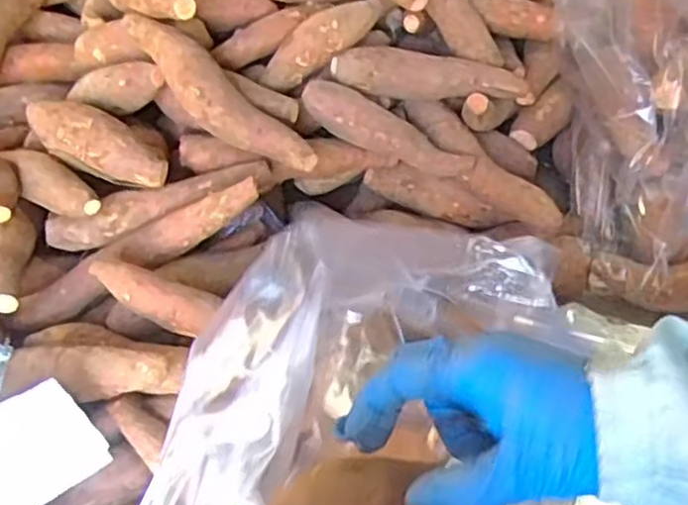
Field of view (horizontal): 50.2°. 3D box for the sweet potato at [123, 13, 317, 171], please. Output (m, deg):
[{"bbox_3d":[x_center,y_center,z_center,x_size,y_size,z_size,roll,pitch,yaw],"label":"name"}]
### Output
[{"bbox_3d":[-0.090,-0.106,0.495,0.162,0.030,0.038,41,65,5],"label":"sweet potato"}]

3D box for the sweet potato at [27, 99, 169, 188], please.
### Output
[{"bbox_3d":[-0.170,-0.076,0.492,0.112,0.030,0.035,22,59,18],"label":"sweet potato"}]

